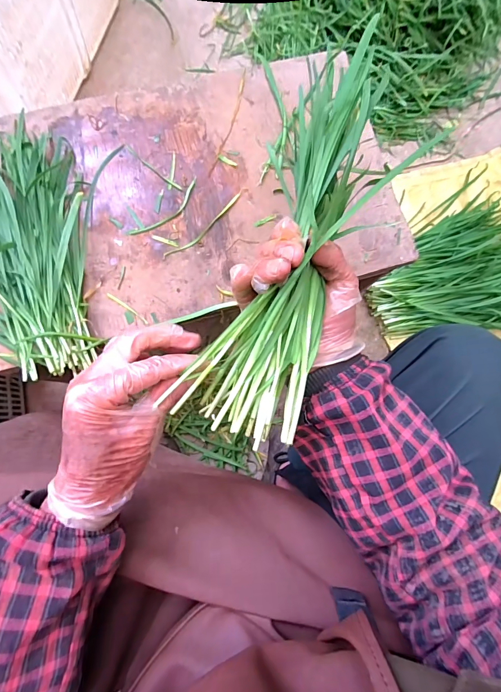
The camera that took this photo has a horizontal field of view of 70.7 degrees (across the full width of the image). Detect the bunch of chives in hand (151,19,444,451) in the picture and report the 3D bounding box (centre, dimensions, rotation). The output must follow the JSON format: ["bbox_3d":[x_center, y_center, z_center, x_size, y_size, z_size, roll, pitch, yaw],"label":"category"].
[{"bbox_3d":[0.036,-0.089,0.263,0.092,0.042,0.311,20,88,-1],"label":"bunch of chives in hand"}]

